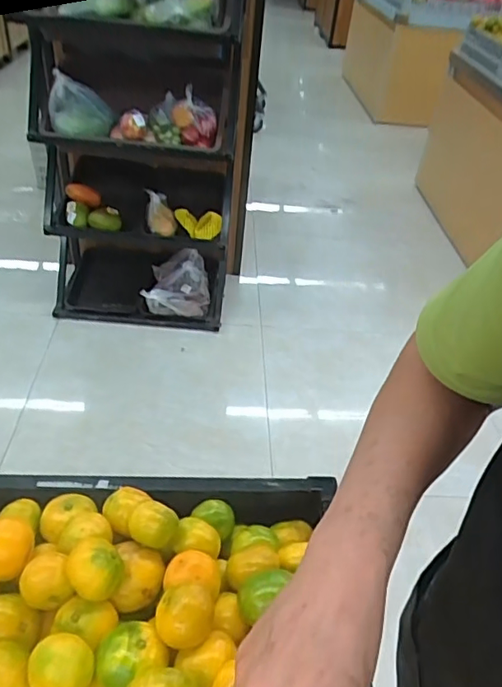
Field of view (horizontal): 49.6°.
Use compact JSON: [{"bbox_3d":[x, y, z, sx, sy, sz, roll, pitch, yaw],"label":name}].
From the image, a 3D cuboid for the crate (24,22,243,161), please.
[{"bbox_3d":[-0.339,-0.733,1.568,0.602,0.317,0.192,10,39,4],"label":"crate"}]

